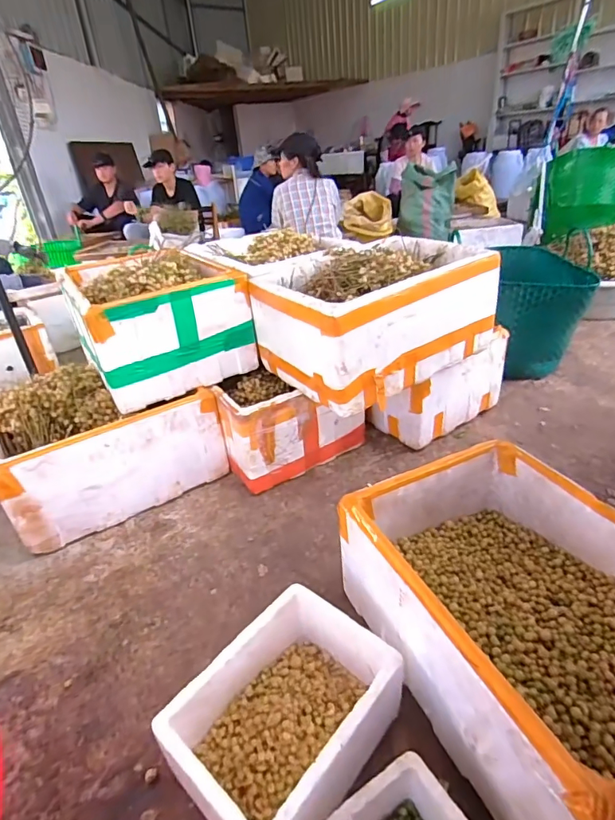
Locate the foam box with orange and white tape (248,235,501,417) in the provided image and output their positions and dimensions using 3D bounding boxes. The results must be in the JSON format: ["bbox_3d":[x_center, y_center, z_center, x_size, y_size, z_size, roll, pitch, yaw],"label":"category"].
[{"bbox_3d":[0.193,-0.282,1.354,0.579,0.310,0.459,-24,34,-28],"label":"foam box with orange and white tape"}]

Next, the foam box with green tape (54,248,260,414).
[{"bbox_3d":[-0.496,-0.305,1.497,0.446,0.323,0.557,-21,33,-25],"label":"foam box with green tape"}]

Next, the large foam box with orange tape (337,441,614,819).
[{"bbox_3d":[0.398,0.358,0.841,0.449,0.260,0.582,-17,31,-19],"label":"large foam box with orange tape"}]

